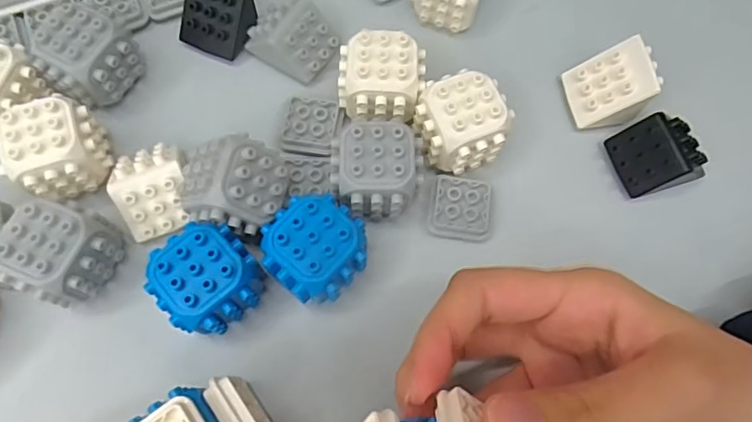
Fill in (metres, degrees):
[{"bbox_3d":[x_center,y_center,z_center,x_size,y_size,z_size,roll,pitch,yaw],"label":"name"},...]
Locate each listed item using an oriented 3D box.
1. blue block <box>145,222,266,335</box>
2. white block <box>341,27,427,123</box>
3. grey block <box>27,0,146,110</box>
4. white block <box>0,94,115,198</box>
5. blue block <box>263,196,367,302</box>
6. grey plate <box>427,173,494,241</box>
[{"bbox_3d":[-0.064,0.029,0.215,0.036,0.038,0.037,-38,76,-14],"label":"blue block"},{"bbox_3d":[0.002,-0.055,0.245,0.036,0.036,0.032,-2,71,-3],"label":"white block"},{"bbox_3d":[-0.127,-0.067,0.247,0.034,0.039,0.037,31,72,8],"label":"grey block"},{"bbox_3d":[-0.131,-0.024,0.231,0.033,0.036,0.031,-18,72,-9],"label":"white block"},{"bbox_3d":[-0.023,0.017,0.220,0.036,0.036,0.036,41,74,11],"label":"blue block"},{"bbox_3d":[0.037,-0.001,0.241,0.028,0.008,0.028,0,76,0],"label":"grey plate"}]

